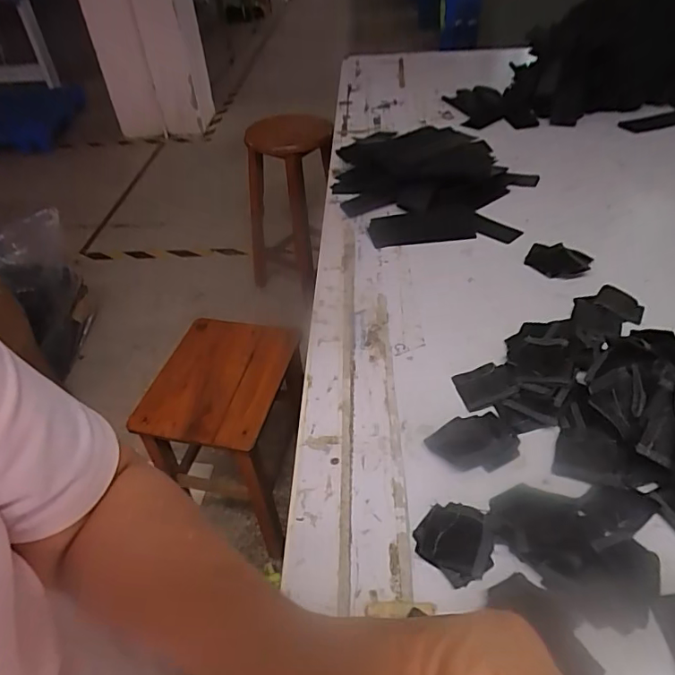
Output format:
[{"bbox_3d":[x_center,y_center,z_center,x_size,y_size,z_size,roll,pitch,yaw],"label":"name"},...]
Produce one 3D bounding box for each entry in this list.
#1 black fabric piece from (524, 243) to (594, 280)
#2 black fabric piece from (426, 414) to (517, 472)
[{"bbox_3d":[0.295,-0.102,0.676,0.061,0.012,0.080,-27,46,-24],"label":"black fabric piece"},{"bbox_3d":[0.127,0.097,0.461,0.075,0.009,0.057,-21,43,-17],"label":"black fabric piece"}]

